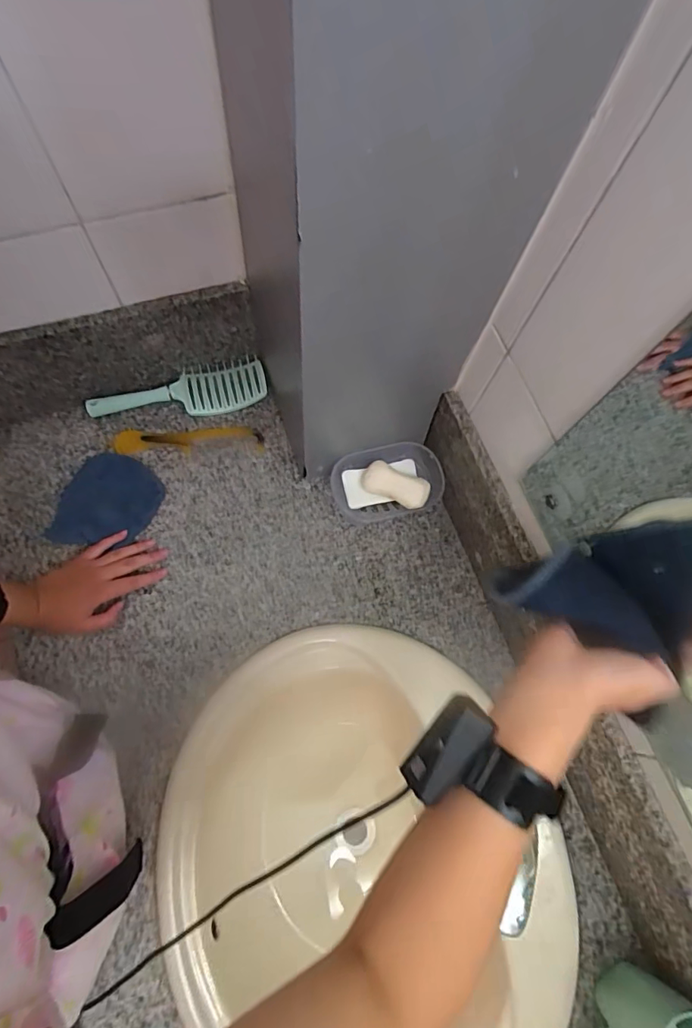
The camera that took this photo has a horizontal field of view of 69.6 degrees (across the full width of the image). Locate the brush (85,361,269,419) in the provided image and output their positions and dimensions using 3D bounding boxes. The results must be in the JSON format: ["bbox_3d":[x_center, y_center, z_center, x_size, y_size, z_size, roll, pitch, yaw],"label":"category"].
[{"bbox_3d":[-0.241,-0.170,0.722,0.247,0.036,0.065,-15,72,-7],"label":"brush"}]

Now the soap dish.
[{"bbox_3d":[0.059,-0.039,0.701,0.149,0.065,0.094,-11,73,-8],"label":"soap dish"}]

